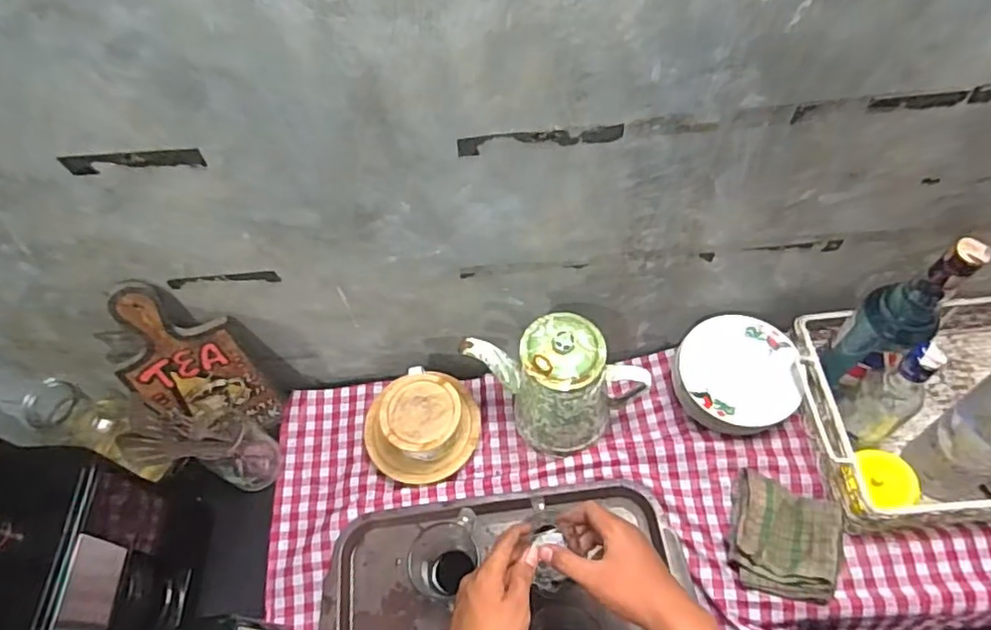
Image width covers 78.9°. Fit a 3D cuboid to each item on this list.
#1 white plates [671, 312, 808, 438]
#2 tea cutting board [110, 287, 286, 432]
[{"bbox_3d":[0.307,0.079,0.778,0.140,0.072,0.153,-2,59,3],"label":"white plates"},{"bbox_3d":[-0.377,0.070,0.756,0.136,0.260,0.013,-27,42,-11],"label":"tea cutting board"}]

